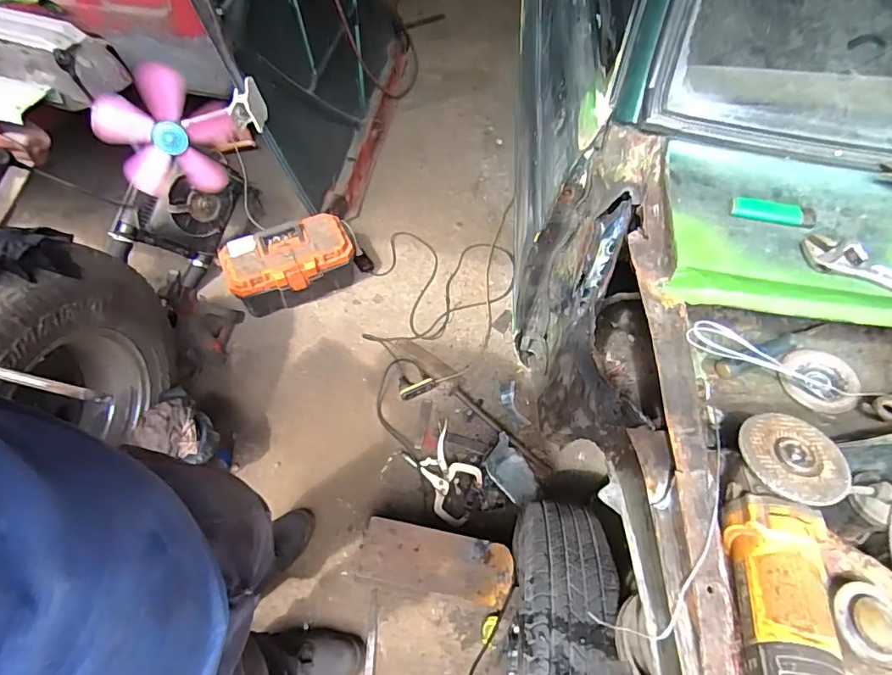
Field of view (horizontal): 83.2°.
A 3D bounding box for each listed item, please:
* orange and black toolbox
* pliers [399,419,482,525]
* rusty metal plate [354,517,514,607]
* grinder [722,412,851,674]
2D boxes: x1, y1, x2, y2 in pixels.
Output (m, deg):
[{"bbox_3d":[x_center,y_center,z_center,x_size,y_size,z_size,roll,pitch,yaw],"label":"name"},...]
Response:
[{"bbox_3d":[-0.489,-0.223,1.632,0.400,0.225,0.197,-21,63,-11],"label":"orange and black toolbox"},{"bbox_3d":[0.002,0.376,1.387,0.154,0.023,0.258,-30,65,-16],"label":"pliers"},{"bbox_3d":[-0.022,0.477,1.065,0.316,0.026,0.125,10,61,6],"label":"rusty metal plate"},{"bbox_3d":[0.249,0.202,0.369,0.070,0.067,0.310,17,61,8],"label":"grinder"}]

